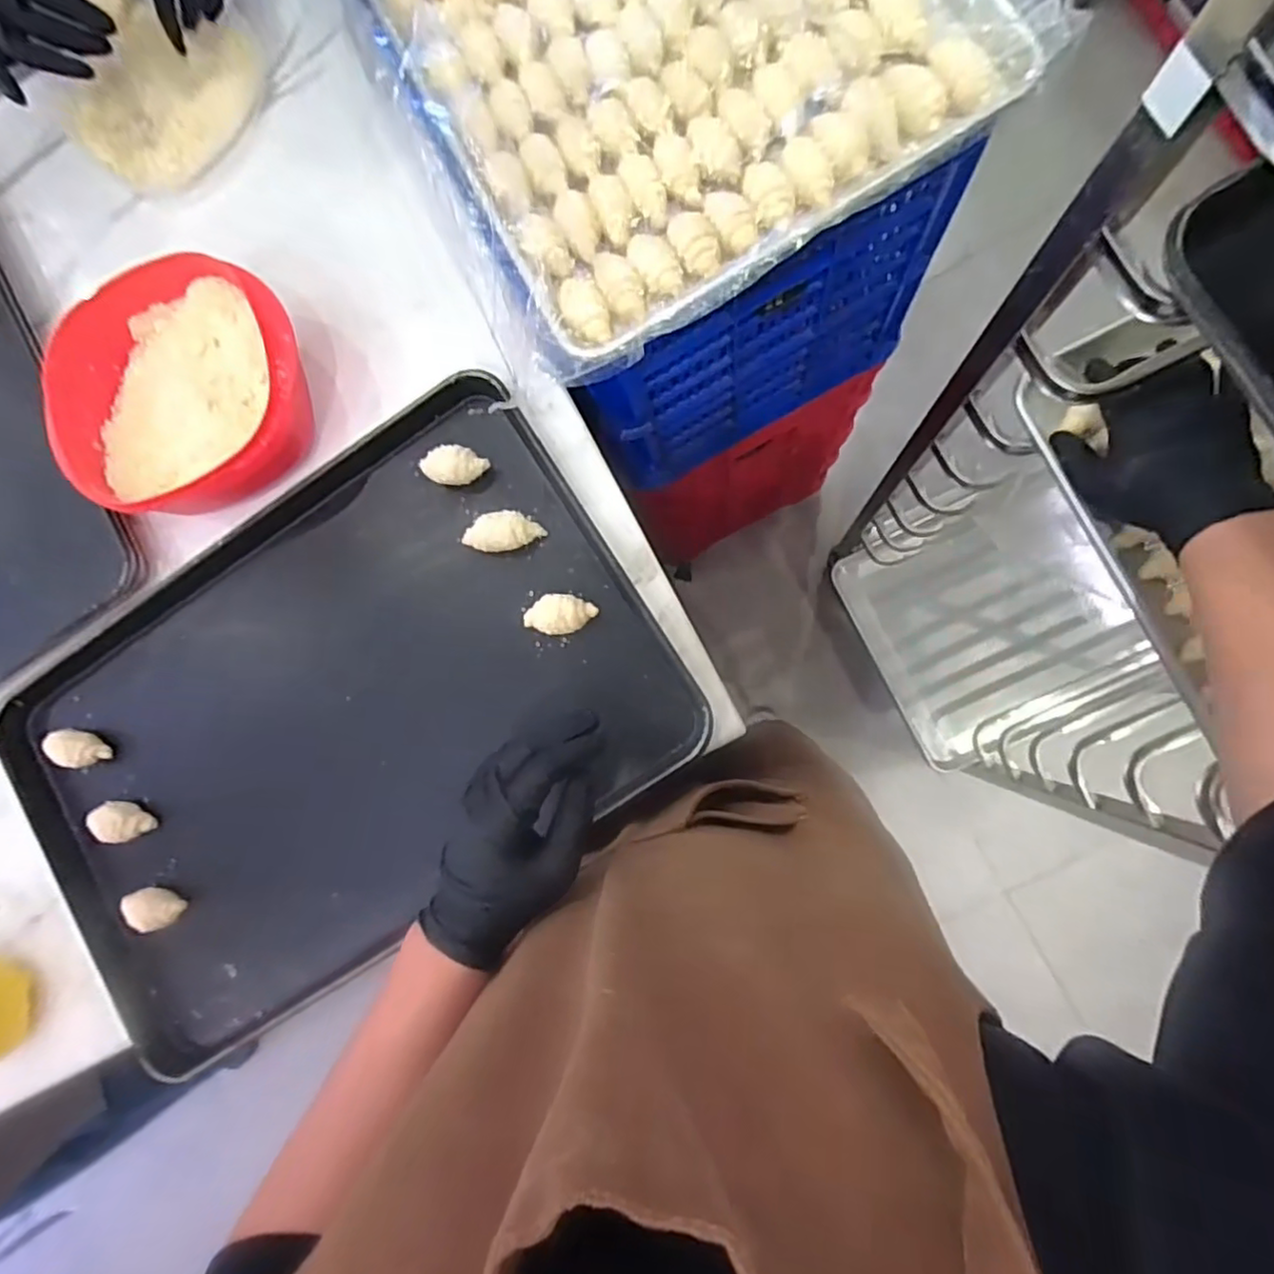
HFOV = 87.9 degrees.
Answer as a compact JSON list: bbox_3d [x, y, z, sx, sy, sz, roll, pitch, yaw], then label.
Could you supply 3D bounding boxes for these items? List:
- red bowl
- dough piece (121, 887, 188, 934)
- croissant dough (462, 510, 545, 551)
[{"bbox_3d":[-0.402,-0.226,0.602,0.224,0.084,0.205,-1,85,8],"label":"red bowl"},{"bbox_3d":[-0.453,0.255,0.622,0.030,0.043,0.040,-24,83,5],"label":"dough piece"},{"bbox_3d":[-0.119,-0.091,0.586,0.068,0.028,0.033,-7,85,7],"label":"croissant dough"}]

